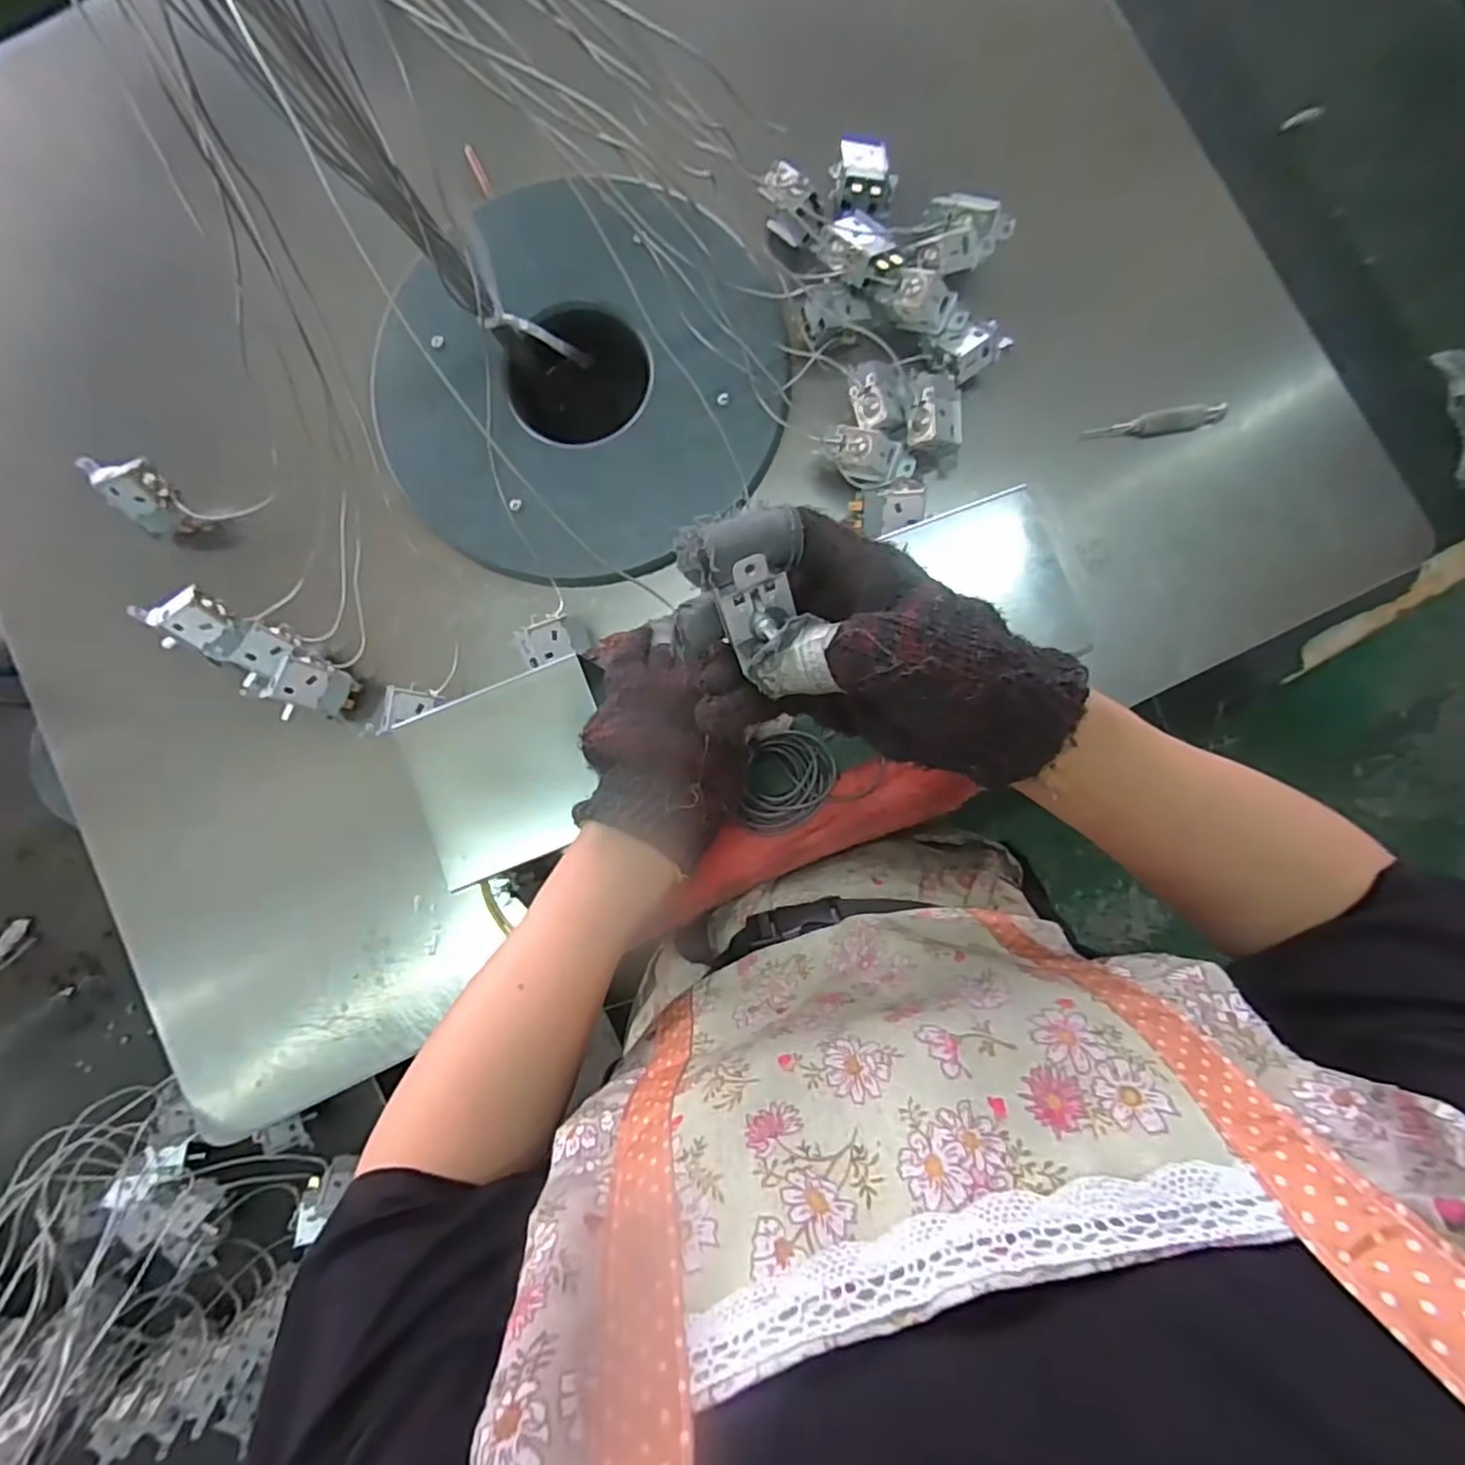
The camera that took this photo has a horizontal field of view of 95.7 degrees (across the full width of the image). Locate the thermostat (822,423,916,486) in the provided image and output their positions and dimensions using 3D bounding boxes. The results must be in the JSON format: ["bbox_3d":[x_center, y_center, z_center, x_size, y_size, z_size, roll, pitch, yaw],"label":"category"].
[{"bbox_3d":[0.097,-0.193,0.468,0.064,0.030,0.033,12,106,-6],"label":"thermostat"}]

